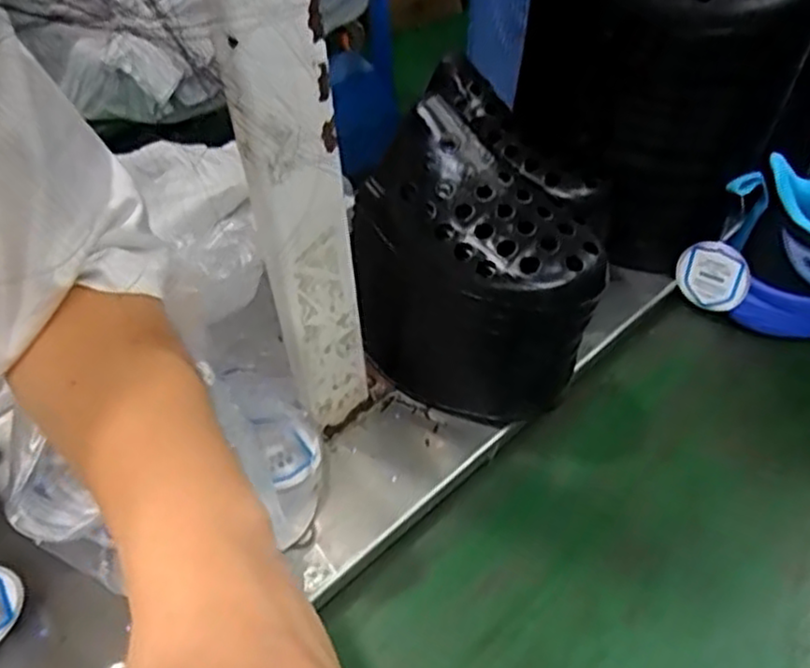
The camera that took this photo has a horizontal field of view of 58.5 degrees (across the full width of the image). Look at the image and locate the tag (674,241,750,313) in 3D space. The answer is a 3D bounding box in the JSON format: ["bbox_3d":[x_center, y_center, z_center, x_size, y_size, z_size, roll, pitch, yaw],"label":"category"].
[{"bbox_3d":[0.209,-0.036,0.495,0.046,0.055,0.010,24,54,23],"label":"tag"}]

